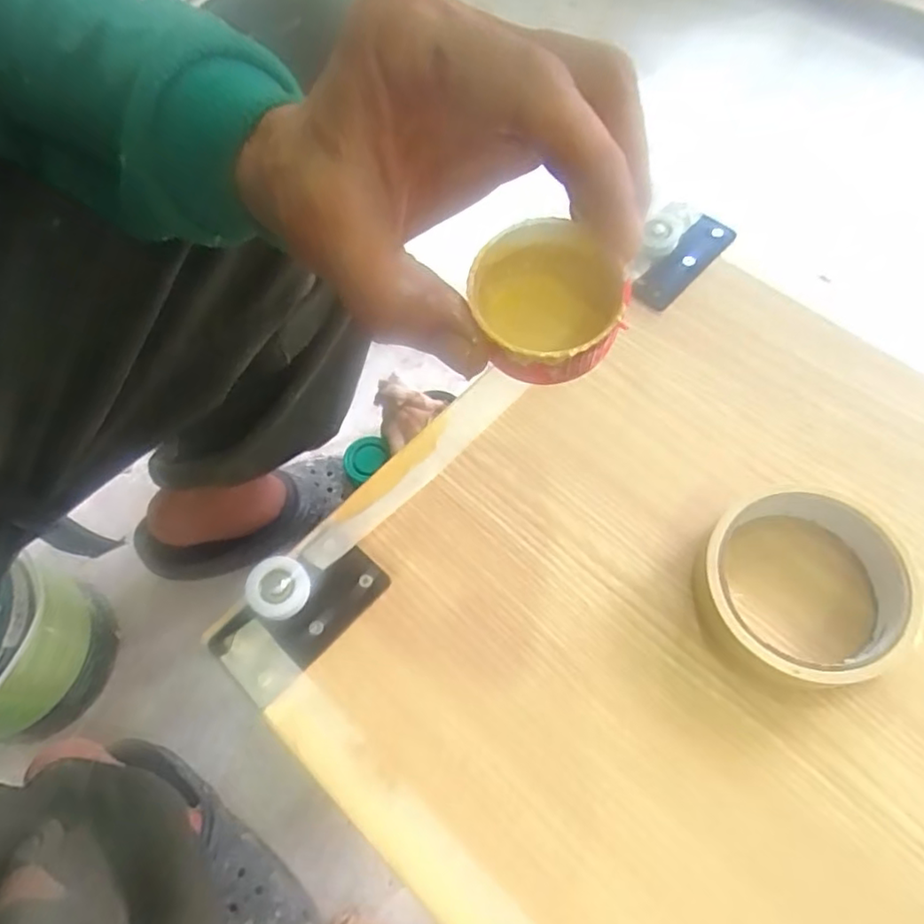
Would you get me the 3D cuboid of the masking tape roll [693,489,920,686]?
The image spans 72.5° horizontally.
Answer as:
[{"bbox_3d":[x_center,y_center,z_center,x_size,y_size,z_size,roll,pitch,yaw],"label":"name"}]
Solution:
[{"bbox_3d":[0.158,0.057,0.294,0.088,0.030,0.085,-1,64,2],"label":"masking tape roll"}]

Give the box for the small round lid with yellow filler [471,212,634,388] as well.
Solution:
[{"bbox_3d":[0.020,-0.042,0.160,0.037,0.012,0.043,-32,67,-13],"label":"small round lid with yellow filler"}]

